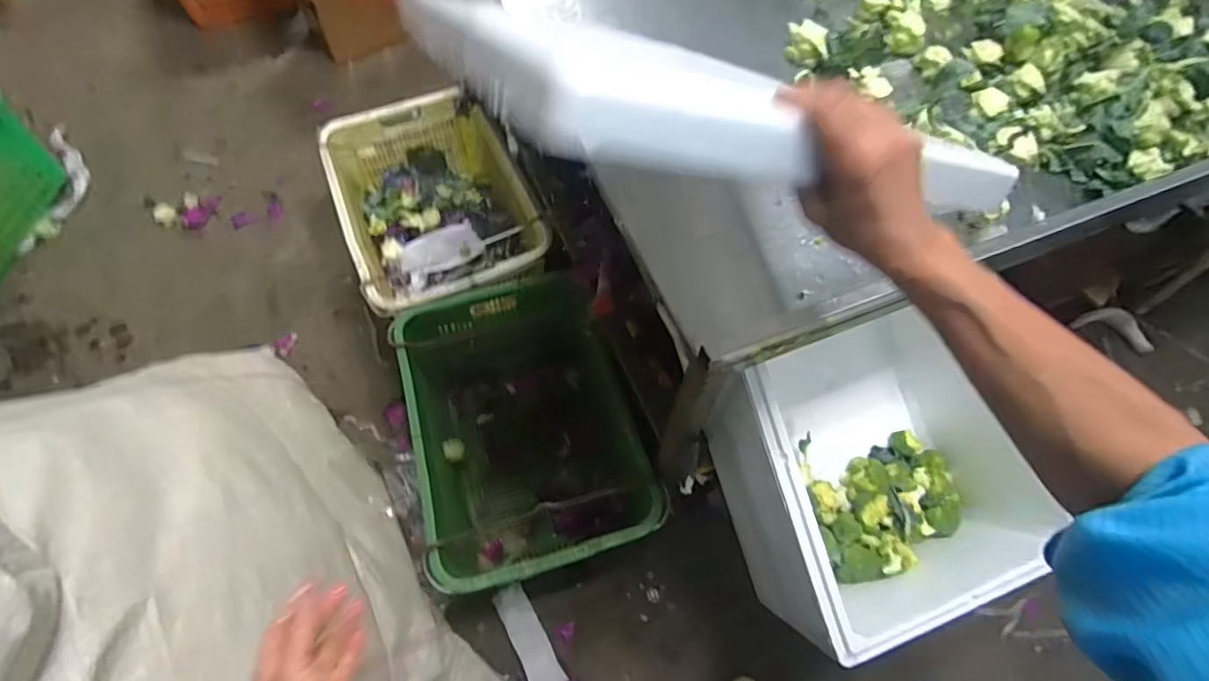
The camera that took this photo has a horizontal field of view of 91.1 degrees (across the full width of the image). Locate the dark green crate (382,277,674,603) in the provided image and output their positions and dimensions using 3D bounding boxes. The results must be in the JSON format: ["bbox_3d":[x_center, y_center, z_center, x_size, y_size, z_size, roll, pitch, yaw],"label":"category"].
[{"bbox_3d":[-0.183,0.183,1.288,0.419,0.288,0.629,-16,64,-11],"label":"dark green crate"}]

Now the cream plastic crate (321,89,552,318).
[{"bbox_3d":[-0.446,-0.311,1.513,0.384,0.233,0.604,-22,65,-13],"label":"cream plastic crate"}]

